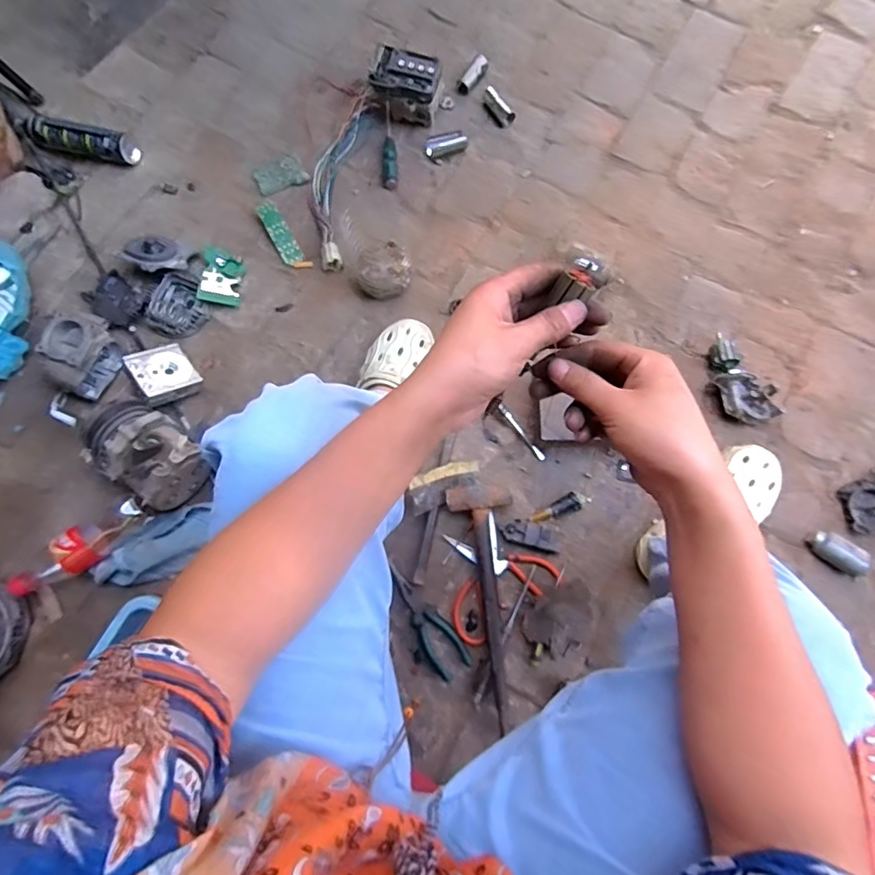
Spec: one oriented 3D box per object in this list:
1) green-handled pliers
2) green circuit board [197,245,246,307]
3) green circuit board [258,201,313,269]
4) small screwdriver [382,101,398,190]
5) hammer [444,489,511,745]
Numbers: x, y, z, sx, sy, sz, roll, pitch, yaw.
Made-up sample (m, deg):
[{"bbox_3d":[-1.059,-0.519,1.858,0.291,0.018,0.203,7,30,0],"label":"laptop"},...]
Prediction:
[{"bbox_3d":[-0.019,0.275,0.791,0.055,0.014,0.182,-33,79,-6],"label":"green-handled pliers"},{"bbox_3d":[-0.379,-0.285,0.917,0.069,0.014,0.102,8,80,-23],"label":"green circuit board"},{"bbox_3d":[-0.283,-0.366,0.948,0.040,0.006,0.154,-32,84,-7],"label":"green circuit board"},{"bbox_3d":[-0.091,-0.549,0.979,0.028,0.027,0.171,-2,78,0],"label":"small screwdriver"},{"bbox_3d":[0.076,0.248,0.779,0.095,0.033,0.345,-4,78,0],"label":"hammer"}]

